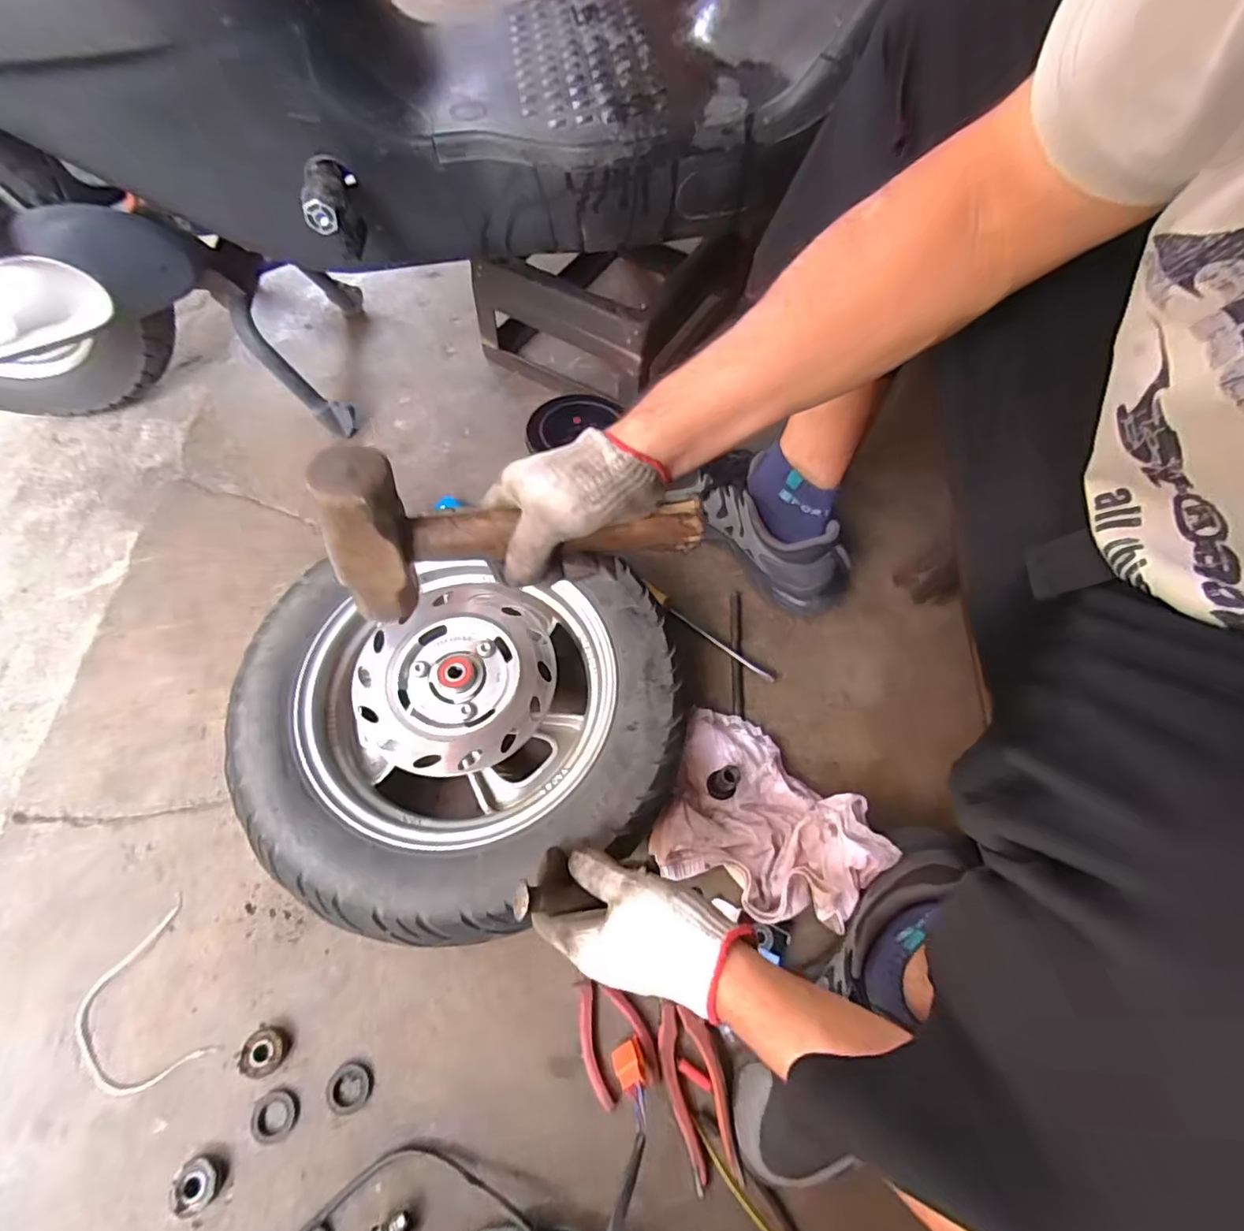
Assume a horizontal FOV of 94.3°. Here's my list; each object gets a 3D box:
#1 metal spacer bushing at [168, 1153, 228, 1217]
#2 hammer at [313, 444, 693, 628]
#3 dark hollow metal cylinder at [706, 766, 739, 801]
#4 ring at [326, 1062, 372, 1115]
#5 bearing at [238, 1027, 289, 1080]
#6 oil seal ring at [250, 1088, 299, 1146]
[{"bbox_3d":[-0.301,0.403,0.410,0.033,0.009,0.031,-16,65,-11],"label":"metal spacer bushing"},{"bbox_3d":[-0.065,-0.058,0.394,0.242,0.110,0.055,-6,63,-12],"label":"hammer"},{"bbox_3d":[0.094,0.152,0.533,0.024,0.047,0.027,-4,63,-6],"label":"dark hollow metal cylinder"},{"bbox_3d":[-0.208,0.359,0.438,0.031,0.004,0.031,2,63,-3],"label":"ring"},{"bbox_3d":[-0.278,0.338,0.445,0.036,0.011,0.031,-16,65,-12],"label":"bearing"},{"bbox_3d":[-0.259,0.373,0.430,0.034,0.004,0.031,-13,64,-10],"label":"oil seal ring"}]

